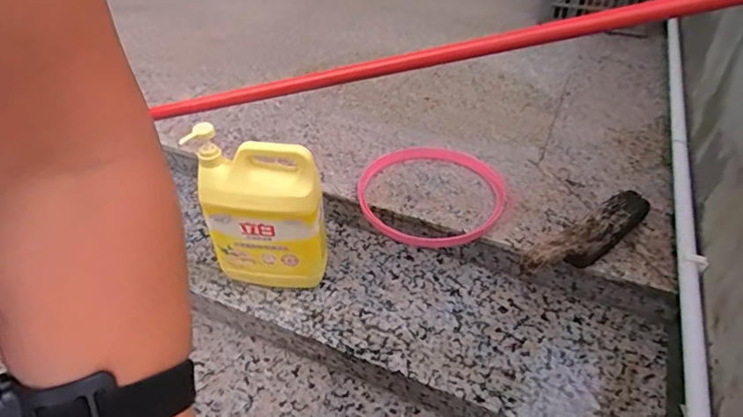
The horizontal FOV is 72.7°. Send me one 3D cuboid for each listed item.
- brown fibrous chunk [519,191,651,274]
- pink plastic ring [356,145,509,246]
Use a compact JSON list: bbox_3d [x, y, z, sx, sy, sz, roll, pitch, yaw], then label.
[{"bbox_3d":[0.339,0.041,0.784,0.295,0.057,0.065,-28,49,-27],"label":"brown fibrous chunk"},{"bbox_3d":[0.105,-0.027,0.904,0.254,0.030,0.240,-1,45,1],"label":"pink plastic ring"}]

